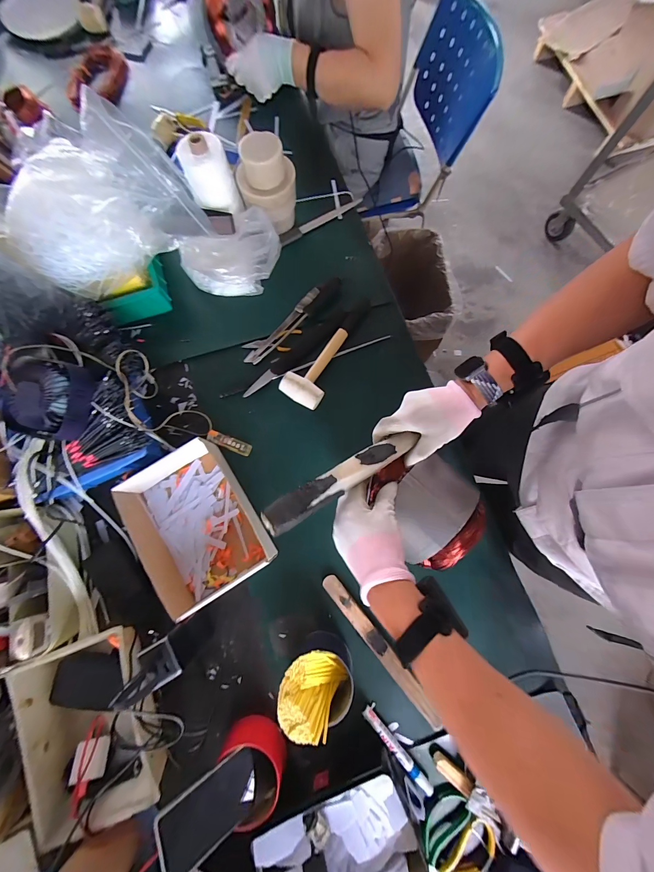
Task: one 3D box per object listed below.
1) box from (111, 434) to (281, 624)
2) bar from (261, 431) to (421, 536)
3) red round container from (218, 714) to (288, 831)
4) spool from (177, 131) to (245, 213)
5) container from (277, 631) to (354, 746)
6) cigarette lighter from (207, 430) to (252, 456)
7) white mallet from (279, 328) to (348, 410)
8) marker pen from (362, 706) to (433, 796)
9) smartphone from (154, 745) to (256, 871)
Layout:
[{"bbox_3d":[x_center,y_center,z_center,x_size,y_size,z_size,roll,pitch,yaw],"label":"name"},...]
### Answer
[{"bbox_3d":[-0.230,0.152,0.539,0.197,0.065,0.247,-32,80,-6],"label":"box"},{"bbox_3d":[0.021,0.051,0.395,0.221,0.014,0.033,-27,78,-23],"label":"bar"},{"bbox_3d":[-0.114,0.503,0.473,0.095,0.062,0.096,0,78,0],"label":"red round container"},{"bbox_3d":[-0.219,-0.487,0.593,0.085,0.109,0.077,-26,80,-5],"label":"spool"},{"bbox_3d":[-0.012,0.373,0.473,0.105,0.094,0.104,0,78,0],"label":"container"},{"bbox_3d":[-0.187,0.014,0.600,0.087,0.013,0.024,21,79,4],"label":"cigarette lighter"},{"bbox_3d":[-0.014,-0.140,0.611,0.081,0.038,0.173,30,80,6],"label":"white mallet"},{"bbox_3d":[0.109,0.491,0.490,0.017,0.013,0.140,-41,81,-8],"label":"marker pen"},{"bbox_3d":[-0.154,0.500,0.419,0.127,0.012,0.076,-12,73,-43],"label":"smartphone"}]

